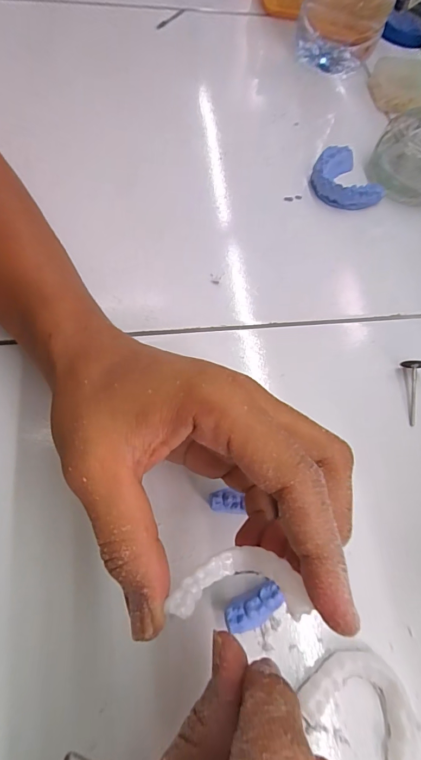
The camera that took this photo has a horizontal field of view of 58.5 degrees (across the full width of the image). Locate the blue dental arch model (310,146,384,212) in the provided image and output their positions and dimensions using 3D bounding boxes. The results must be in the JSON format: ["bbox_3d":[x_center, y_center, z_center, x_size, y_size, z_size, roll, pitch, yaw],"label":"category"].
[{"bbox_3d":[0.115,-0.174,0.324,0.053,0.022,0.057,-22,72,-15],"label":"blue dental arch model"}]

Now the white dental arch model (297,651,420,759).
[{"bbox_3d":[0.076,0.159,0.188,0.058,0.012,0.039,27,67,5],"label":"white dental arch model"}]

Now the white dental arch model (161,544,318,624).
[{"bbox_3d":[0.011,0.078,0.144,0.047,0.031,0.007,-6,100,11],"label":"white dental arch model"}]

